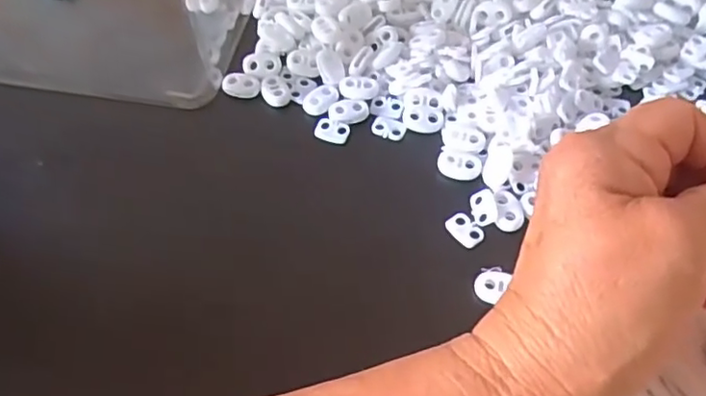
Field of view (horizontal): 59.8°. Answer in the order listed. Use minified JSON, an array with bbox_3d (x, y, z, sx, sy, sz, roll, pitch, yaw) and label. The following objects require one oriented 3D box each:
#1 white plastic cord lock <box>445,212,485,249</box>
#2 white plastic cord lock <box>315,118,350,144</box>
[{"bbox_3d":[0.056,0.016,0.303,0.013,0.004,0.019,-36,62,-19],"label":"white plastic cord lock"},{"bbox_3d":[-0.012,-0.037,0.342,0.019,0.004,0.014,20,60,15],"label":"white plastic cord lock"}]

